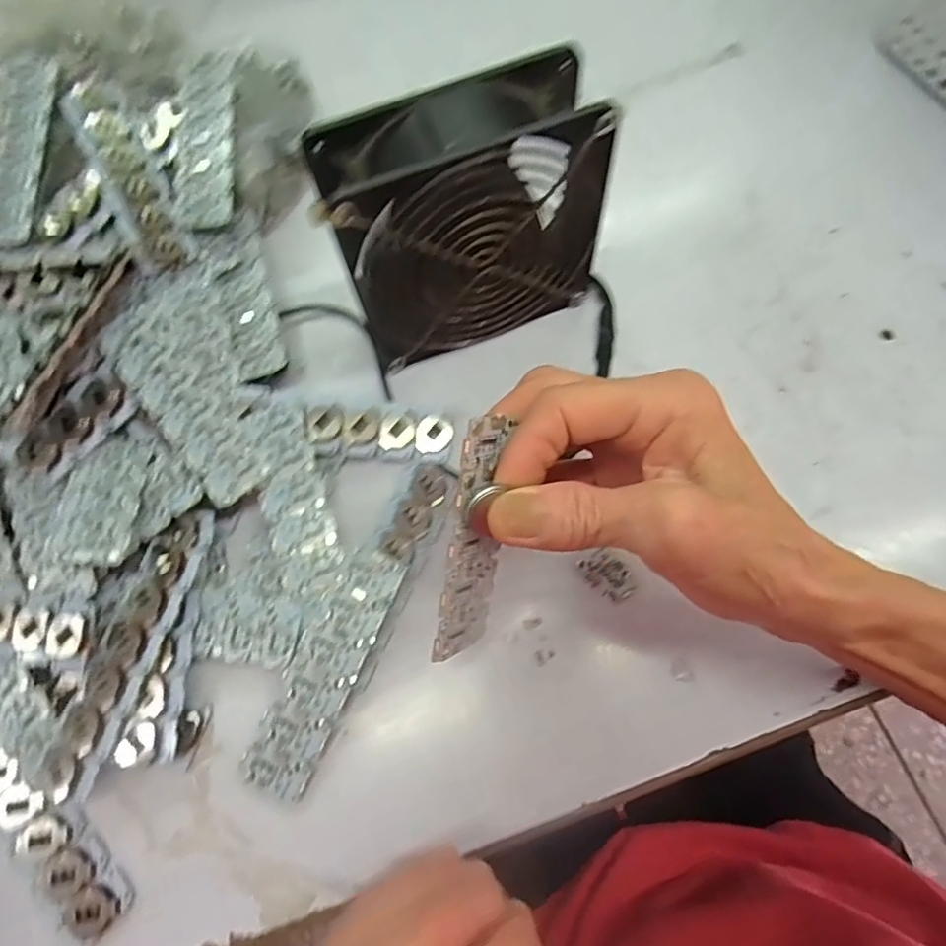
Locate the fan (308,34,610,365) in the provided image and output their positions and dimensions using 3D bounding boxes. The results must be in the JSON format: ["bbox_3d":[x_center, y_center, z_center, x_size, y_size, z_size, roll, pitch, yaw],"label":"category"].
[{"bbox_3d":[-0.002,-0.110,0.274,0.119,0.118,0.044,-20,70,-5],"label":"fan"}]

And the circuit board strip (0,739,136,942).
[{"bbox_3d":[-0.182,0.144,0.246,0.107,0.008,0.025,40,76,16],"label":"circuit board strip"}]

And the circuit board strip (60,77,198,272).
[{"bbox_3d":[-0.181,-0.158,0.309,0.029,0.010,0.114,-27,84,-7],"label":"circuit board strip"}]

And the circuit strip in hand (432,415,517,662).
[{"bbox_3d":[0.002,0.024,0.206,0.004,0.029,0.087,21,109,37],"label":"circuit strip in hand"}]

